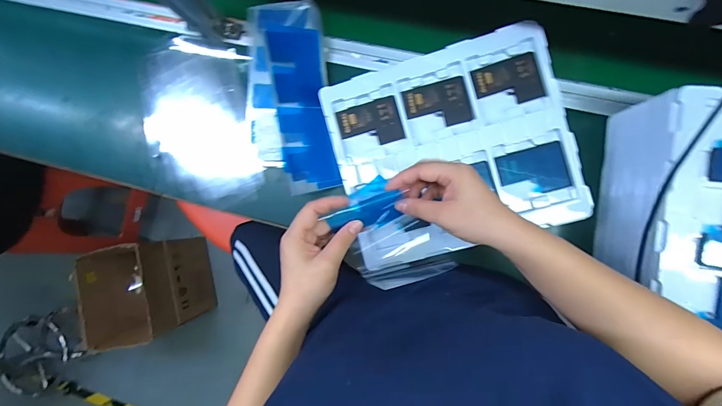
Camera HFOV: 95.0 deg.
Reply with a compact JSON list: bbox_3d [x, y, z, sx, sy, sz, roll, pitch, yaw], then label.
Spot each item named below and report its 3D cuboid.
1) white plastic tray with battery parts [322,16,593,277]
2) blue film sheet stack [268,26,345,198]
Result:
[{"bbox_3d":[0.127,-0.077,0.474,0.317,0.023,0.278,-15,87,6],"label":"white plastic tray with battery parts"},{"bbox_3d":[-0.093,-0.145,0.537,0.097,0.013,0.251,-16,104,-32],"label":"blue film sheet stack"}]

